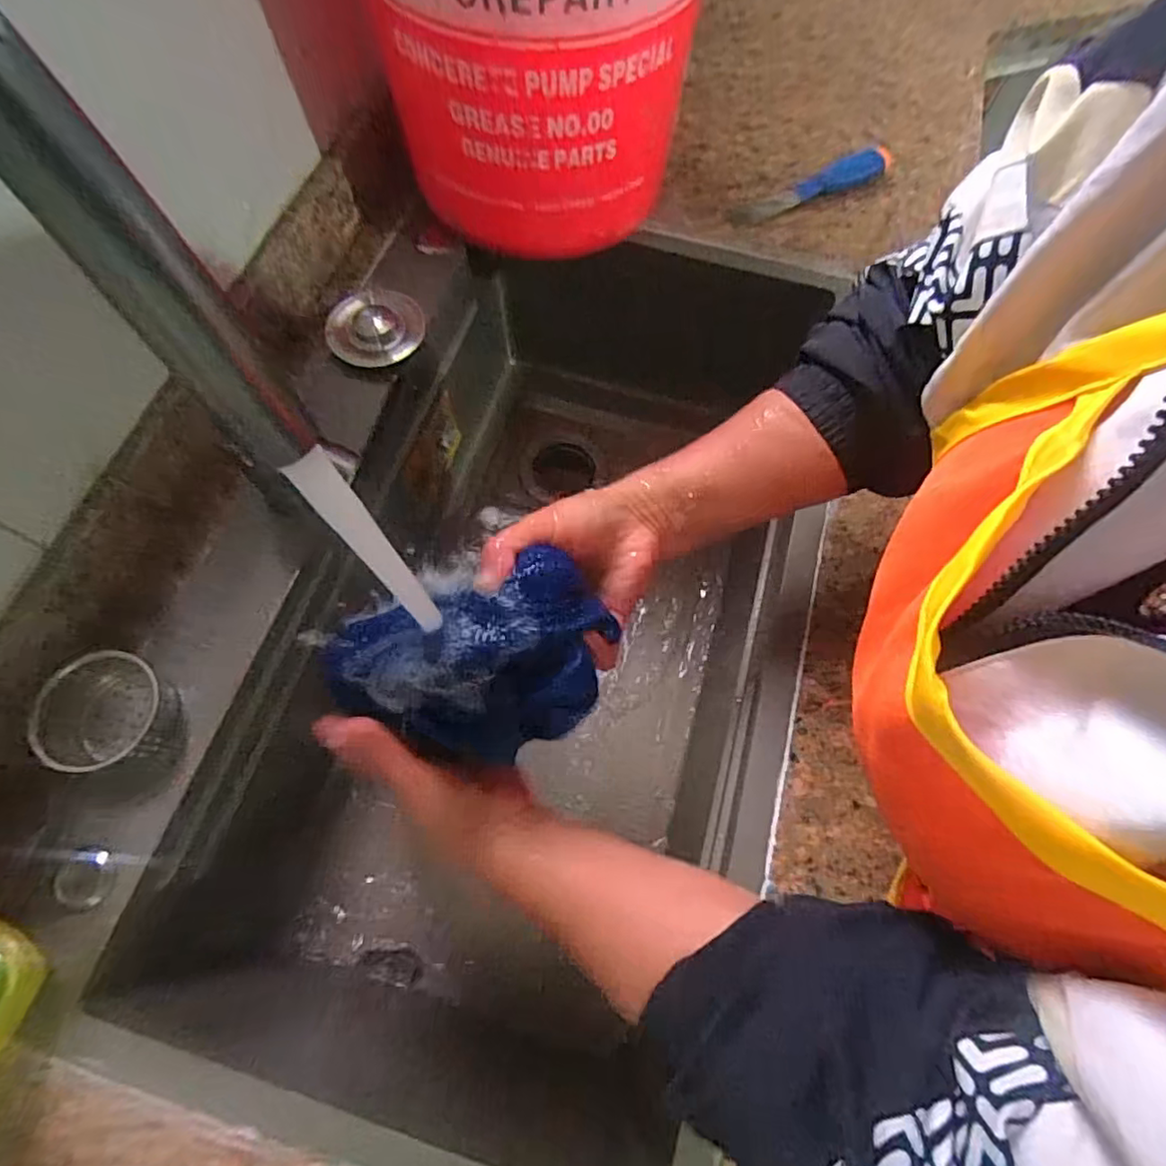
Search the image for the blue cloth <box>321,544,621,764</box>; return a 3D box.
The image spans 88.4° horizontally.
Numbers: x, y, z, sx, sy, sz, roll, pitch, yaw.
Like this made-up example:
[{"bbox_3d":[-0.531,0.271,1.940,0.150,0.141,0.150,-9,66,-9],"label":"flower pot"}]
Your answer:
[{"bbox_3d":[-0.061,0.045,0.318,0.146,0.050,0.089,-16,70,-8],"label":"blue cloth"}]

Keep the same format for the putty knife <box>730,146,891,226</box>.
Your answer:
[{"bbox_3d":[0.241,-0.407,0.611,0.194,0.019,0.038,-28,72,-13],"label":"putty knife"}]

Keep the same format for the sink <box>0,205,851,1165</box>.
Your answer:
[{"bbox_3d":[-0.072,0.025,0.548,0.473,0.246,0.714,12,68,2],"label":"sink"}]

